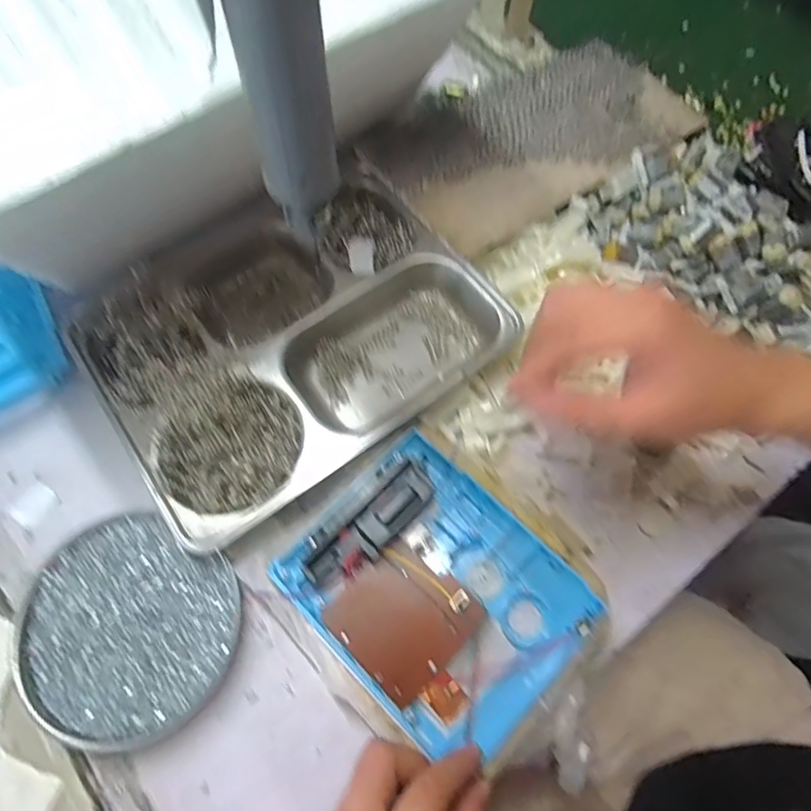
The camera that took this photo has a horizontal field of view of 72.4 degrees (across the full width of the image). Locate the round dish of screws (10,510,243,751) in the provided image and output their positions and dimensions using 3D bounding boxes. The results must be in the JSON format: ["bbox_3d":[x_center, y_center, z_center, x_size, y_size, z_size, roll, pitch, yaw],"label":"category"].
[{"bbox_3d":[-0.176,0.142,0.355,0.132,0.017,0.126,0,69,-1],"label":"round dish of screws"}]

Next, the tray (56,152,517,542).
[{"bbox_3d":[-0.087,-0.060,0.418,0.275,0.042,0.219,-36,74,-13],"label":"tray"}]

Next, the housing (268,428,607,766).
[{"bbox_3d":[0.021,0.110,0.330,0.132,0.038,0.161,-43,75,-15],"label":"housing"}]

